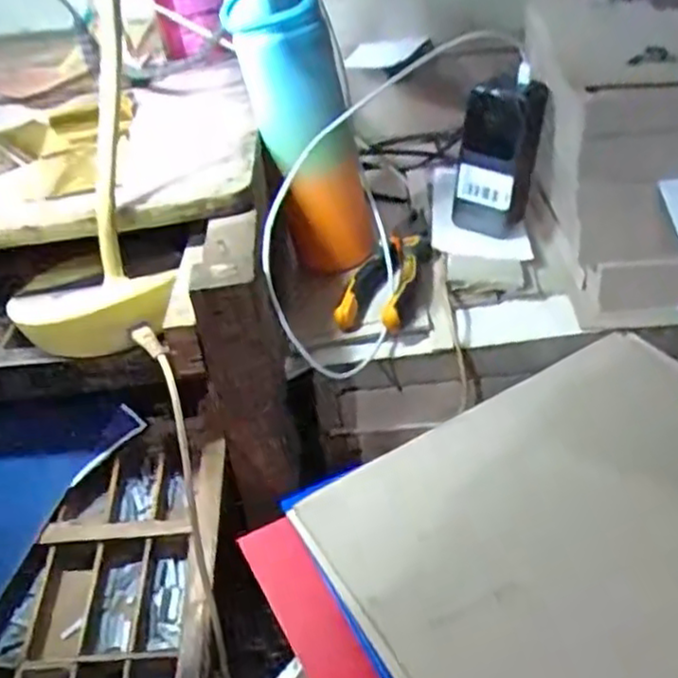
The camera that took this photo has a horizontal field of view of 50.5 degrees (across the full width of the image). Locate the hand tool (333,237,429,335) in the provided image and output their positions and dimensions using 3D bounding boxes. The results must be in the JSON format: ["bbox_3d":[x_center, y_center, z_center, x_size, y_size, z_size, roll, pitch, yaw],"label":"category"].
[{"bbox_3d":[0.041,-0.046,0.597,0.065,0.026,0.106,3,38,13],"label":"hand tool"}]

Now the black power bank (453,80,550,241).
[{"bbox_3d":[0.134,-0.153,0.617,0.079,0.131,0.038,3,38,13],"label":"black power bank"}]

